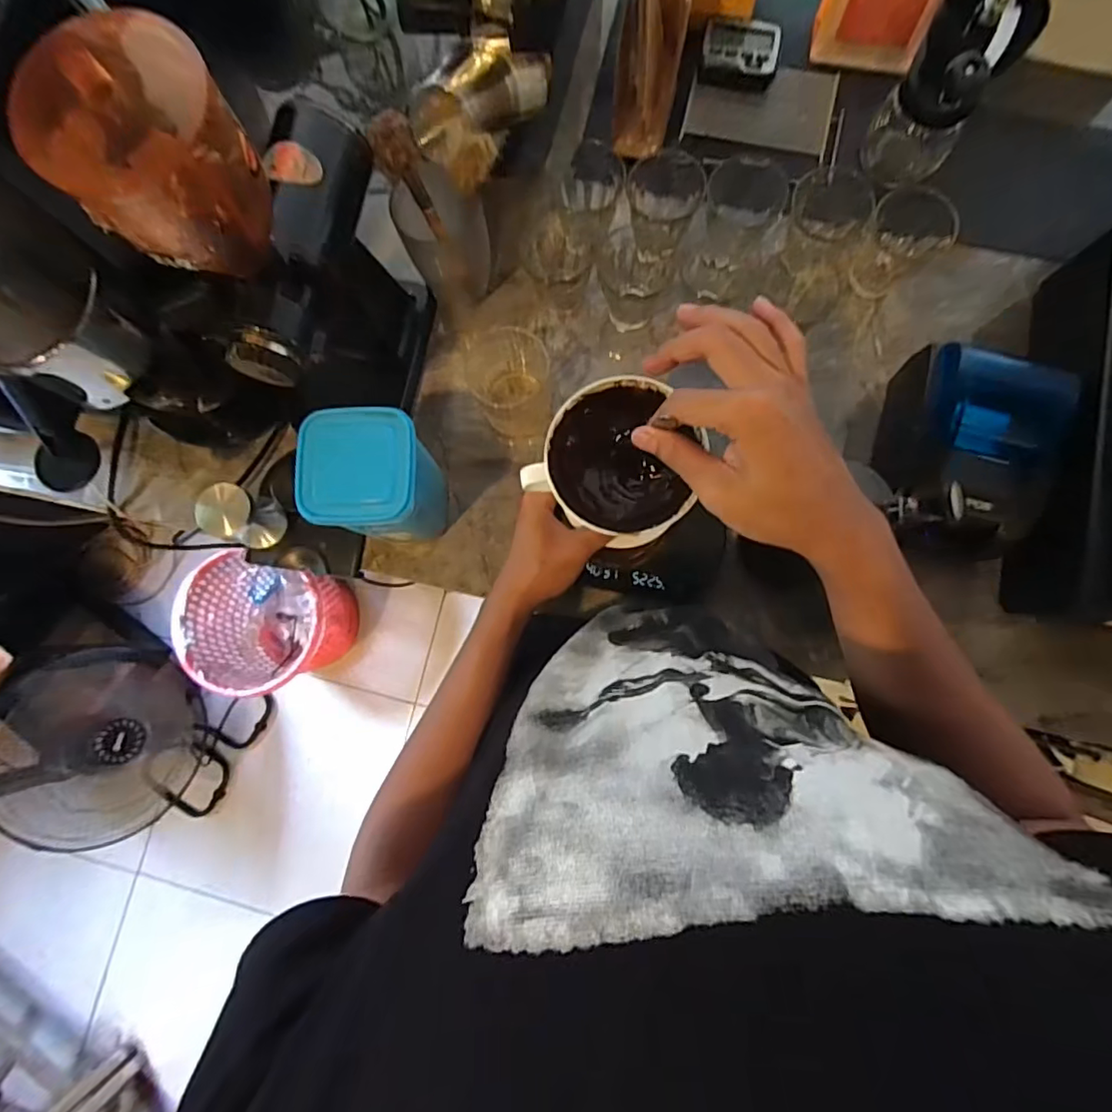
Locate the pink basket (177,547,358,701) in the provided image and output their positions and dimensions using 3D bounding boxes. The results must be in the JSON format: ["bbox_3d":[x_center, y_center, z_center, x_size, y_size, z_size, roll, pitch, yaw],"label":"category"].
[{"bbox_3d":[-0.674,0.172,1.378,0.316,0.309,0.285,-6,83,3],"label":"pink basket"}]

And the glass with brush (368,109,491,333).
[{"bbox_3d":[-0.112,-0.327,0.563,0.083,0.196,0.086,-25,82,0],"label":"glass with brush"}]

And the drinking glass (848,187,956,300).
[{"bbox_3d":[0.354,-0.325,0.579,0.081,0.085,0.066,-40,82,-2],"label":"drinking glass"}]

